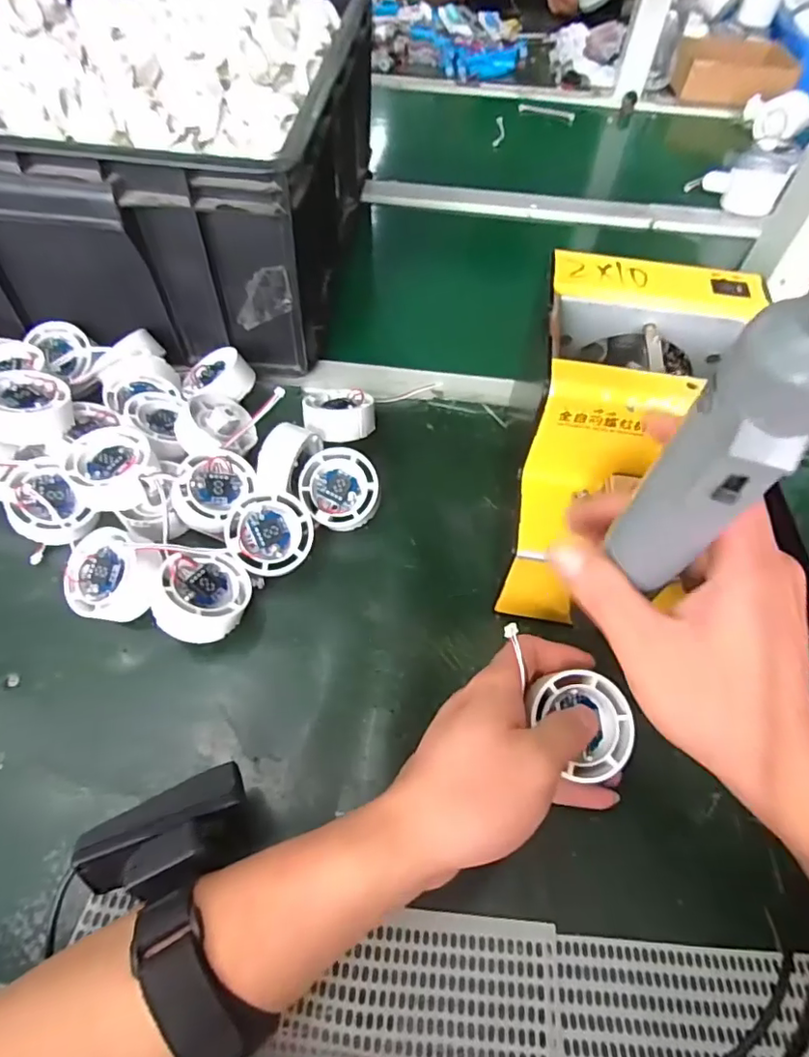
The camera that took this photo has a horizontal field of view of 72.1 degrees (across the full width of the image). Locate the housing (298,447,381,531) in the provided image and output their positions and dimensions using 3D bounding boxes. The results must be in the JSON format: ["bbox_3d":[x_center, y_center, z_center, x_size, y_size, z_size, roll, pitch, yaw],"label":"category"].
[{"bbox_3d":[-0.044,-0.027,0.388,0.055,0.023,0.055,0,86,0],"label":"housing"}]

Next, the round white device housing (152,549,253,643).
[{"bbox_3d":[-0.124,0.041,0.340,0.052,0.024,0.053,23,39,-21],"label":"round white device housing"}]

